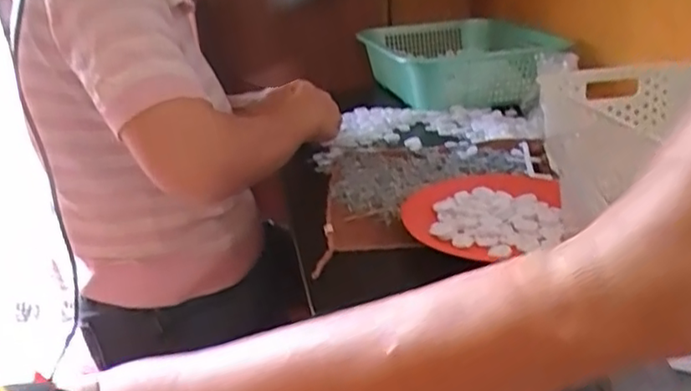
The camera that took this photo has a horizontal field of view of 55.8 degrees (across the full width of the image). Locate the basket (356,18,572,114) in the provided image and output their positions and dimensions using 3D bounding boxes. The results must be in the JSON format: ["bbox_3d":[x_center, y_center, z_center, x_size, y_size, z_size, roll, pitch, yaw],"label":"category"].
[{"bbox_3d":[0.199,-0.260,1.252,0.265,0.108,0.481,-7,21,-5],"label":"basket"}]

